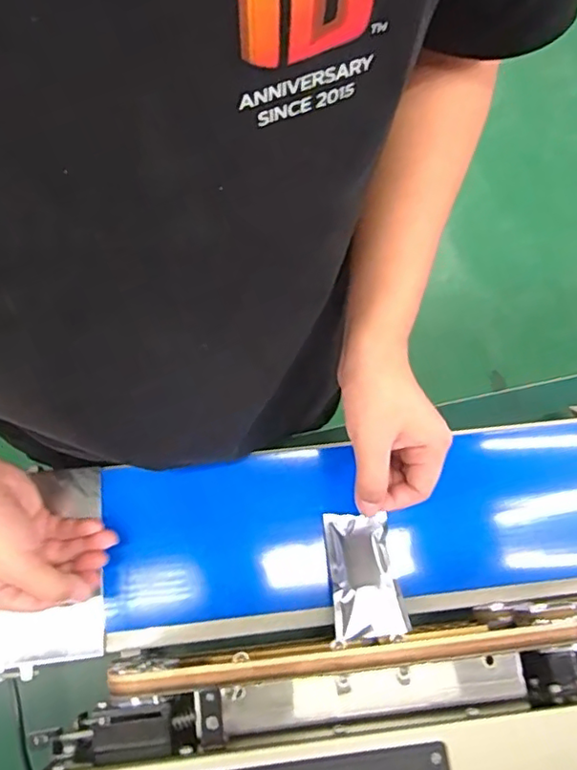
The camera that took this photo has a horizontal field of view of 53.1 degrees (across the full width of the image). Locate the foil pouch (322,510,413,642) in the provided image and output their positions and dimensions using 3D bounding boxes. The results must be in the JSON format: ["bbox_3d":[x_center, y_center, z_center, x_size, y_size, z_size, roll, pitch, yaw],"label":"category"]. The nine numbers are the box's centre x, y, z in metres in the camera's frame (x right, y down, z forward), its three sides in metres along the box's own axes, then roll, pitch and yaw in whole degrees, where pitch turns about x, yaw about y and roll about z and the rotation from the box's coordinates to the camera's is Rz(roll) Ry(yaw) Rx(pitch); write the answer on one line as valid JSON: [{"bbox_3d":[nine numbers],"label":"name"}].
[{"bbox_3d":[0.062,0.154,0.476,0.056,0.006,0.102,-4,52,-1],"label":"foil pouch"}]

